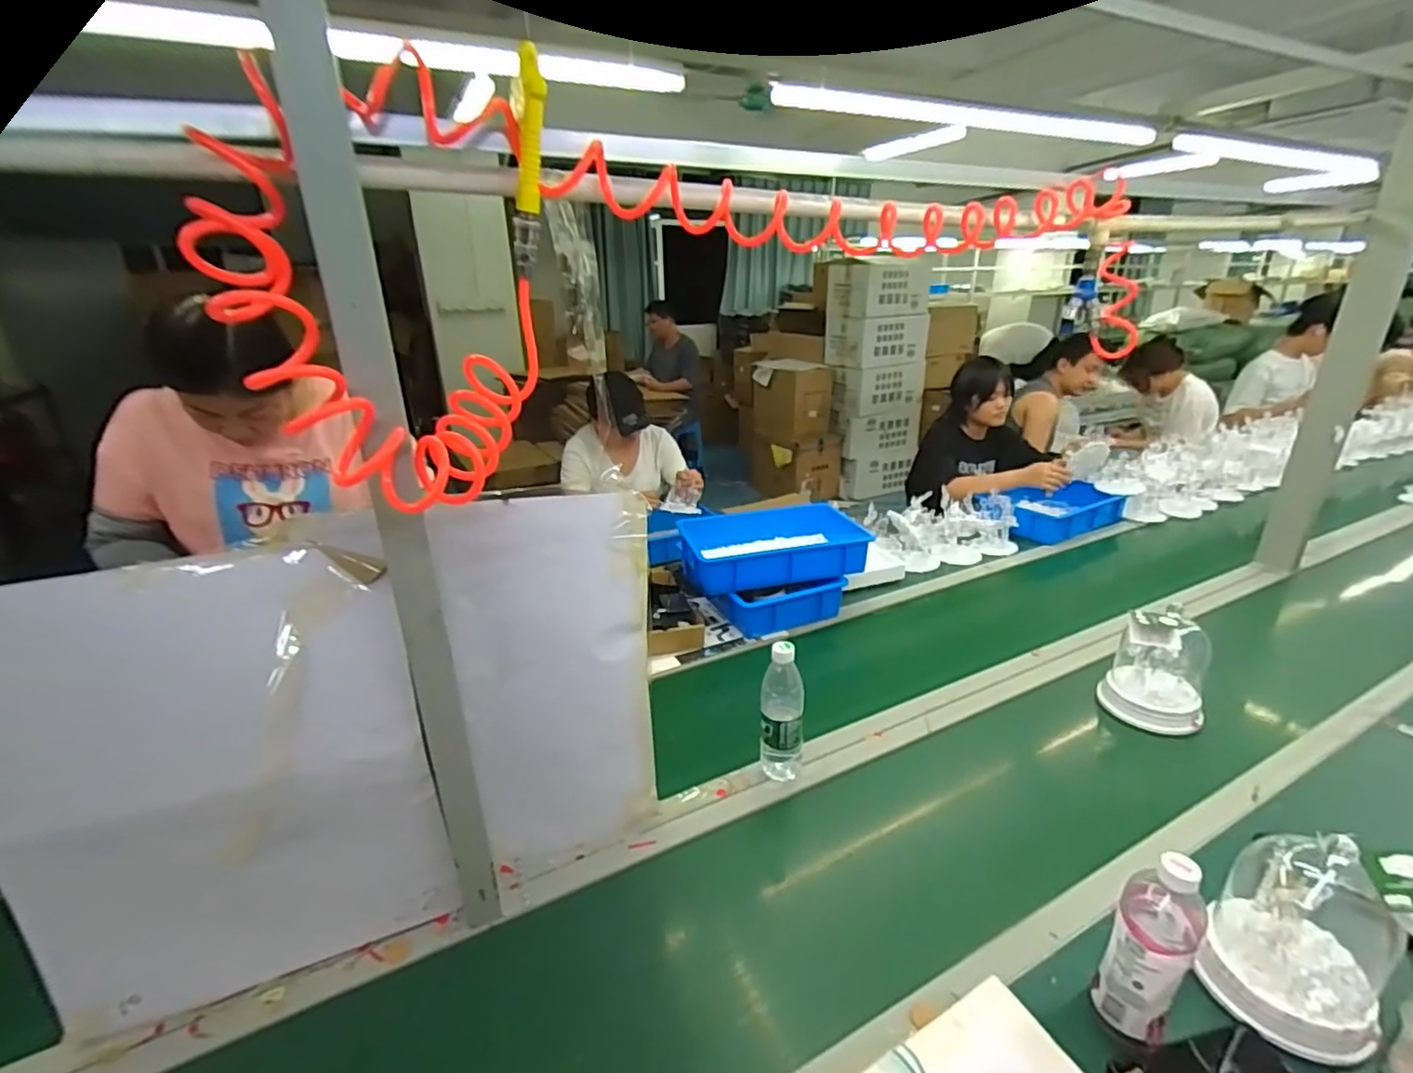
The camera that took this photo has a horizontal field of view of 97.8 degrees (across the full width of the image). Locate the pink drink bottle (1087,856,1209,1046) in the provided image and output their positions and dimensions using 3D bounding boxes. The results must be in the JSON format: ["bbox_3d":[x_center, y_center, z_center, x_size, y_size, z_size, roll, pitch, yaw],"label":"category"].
[{"bbox_3d":[0.438,0.394,0.603,0.069,0.198,0.063,-19,28,-37],"label":"pink drink bottle"}]

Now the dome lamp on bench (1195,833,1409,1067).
[{"bbox_3d":[0.609,0.401,0.623,0.134,0.178,0.138,-18,28,-35],"label":"dome lamp on bench"}]

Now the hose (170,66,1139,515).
[{"bbox_3d":[0.114,-0.305,0.804,1.230,0.296,0.190,-15,26,-30],"label":"hose"}]

